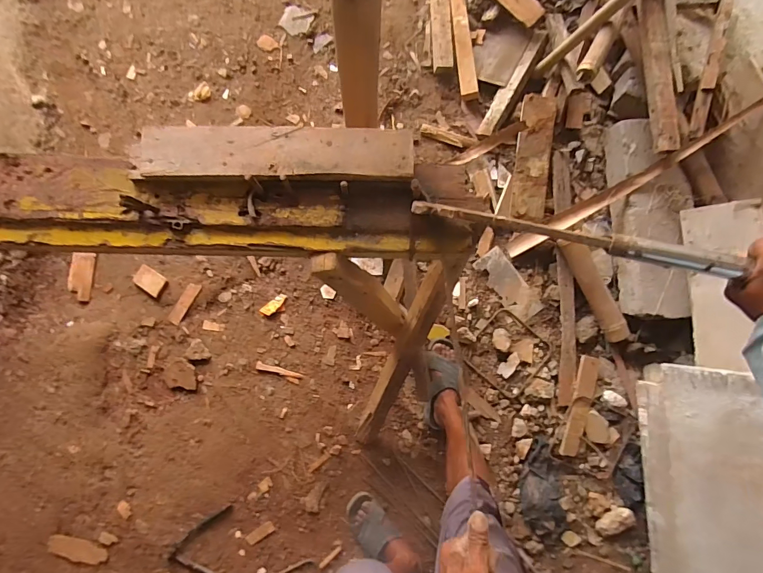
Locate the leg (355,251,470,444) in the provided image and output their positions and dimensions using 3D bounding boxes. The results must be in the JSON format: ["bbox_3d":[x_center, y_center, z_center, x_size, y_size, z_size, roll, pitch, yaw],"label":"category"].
[{"bbox_3d":[0.038,0.202,0.963,0.058,0.709,0.033,20,41,0],"label":"leg"}]

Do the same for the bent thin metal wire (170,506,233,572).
[{"bbox_3d":[-0.516,0.757,1.153,0.162,0.024,0.223,-2,84,-2],"label":"bent thin metal wire"}]

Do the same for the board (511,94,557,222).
[{"bbox_3d":[0.478,-0.400,1.252,0.108,0.030,0.383,5,92,-1],"label":"board"}]

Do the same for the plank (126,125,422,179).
[{"bbox_3d":[-0.128,-0.159,0.472,0.324,0.018,0.063,1,83,0],"label":"plank"}]

